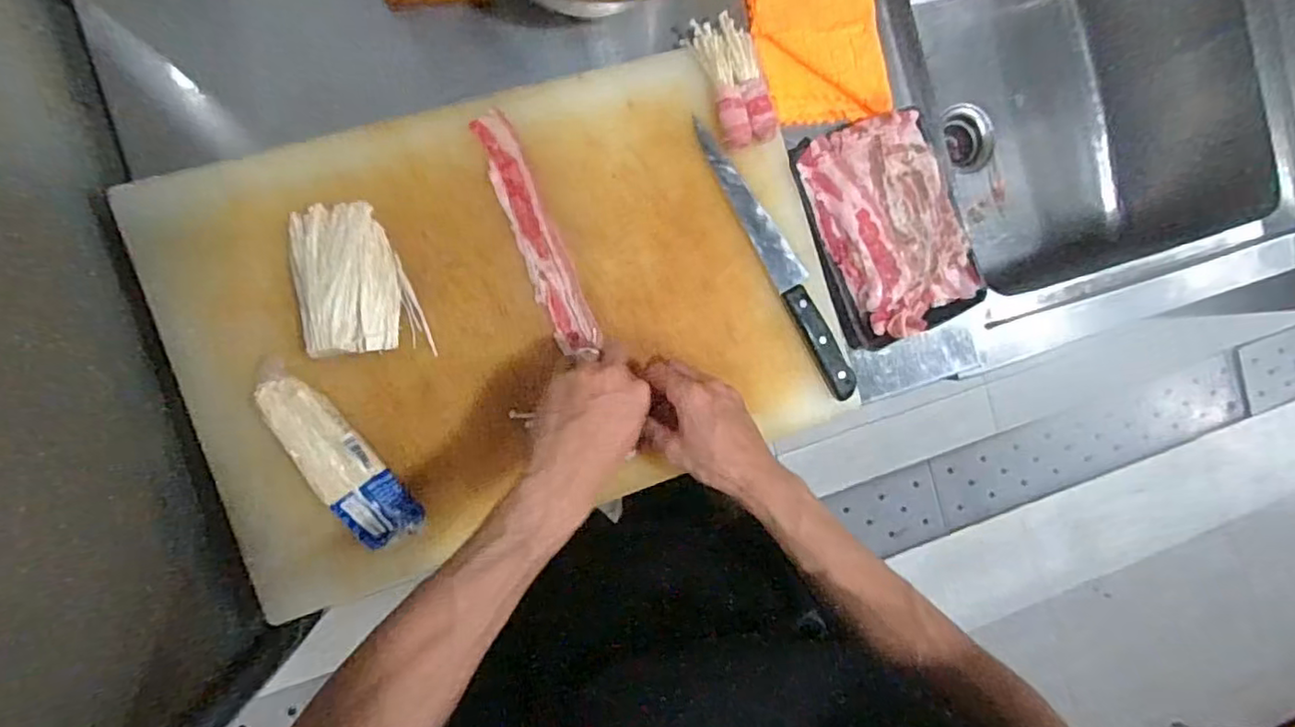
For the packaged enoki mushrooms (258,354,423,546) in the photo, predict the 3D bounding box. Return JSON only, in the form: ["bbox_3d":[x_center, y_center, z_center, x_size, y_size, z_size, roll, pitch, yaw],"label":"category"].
[{"bbox_3d":[-0.270,0.077,0.538,0.054,0.027,0.188,-38,96,-8],"label":"packaged enoki mushrooms"}]

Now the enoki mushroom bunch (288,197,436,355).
[{"bbox_3d":[-0.250,-0.073,0.538,0.090,0.035,0.128,-12,91,-10],"label":"enoki mushroom bunch"}]

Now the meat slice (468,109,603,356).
[{"bbox_3d":[-0.103,-0.119,0.578,0.038,0.010,0.230,-23,94,-9],"label":"meat slice"}]

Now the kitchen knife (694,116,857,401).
[{"bbox_3d":[0.132,-0.104,0.621,0.036,0.021,0.299,-30,95,-9],"label":"kitchen knife"}]

